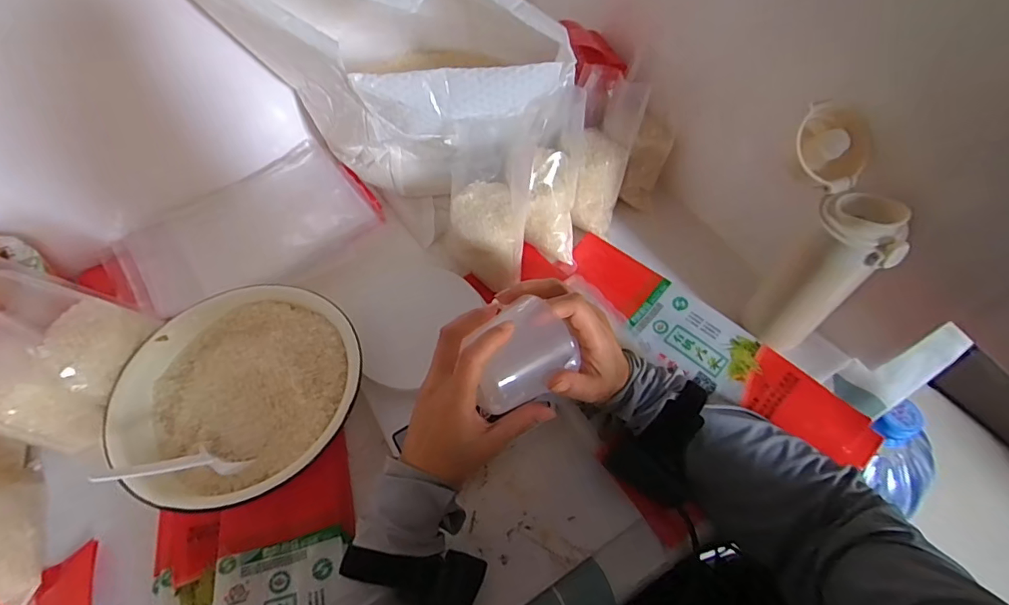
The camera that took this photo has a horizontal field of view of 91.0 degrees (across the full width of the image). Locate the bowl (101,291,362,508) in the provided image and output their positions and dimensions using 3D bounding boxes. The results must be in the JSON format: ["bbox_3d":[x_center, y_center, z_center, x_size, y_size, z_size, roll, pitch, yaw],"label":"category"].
[{"bbox_3d":[-0.238,0.085,0.463,0.210,0.055,0.197,-1,58,1],"label":"bowl"}]

